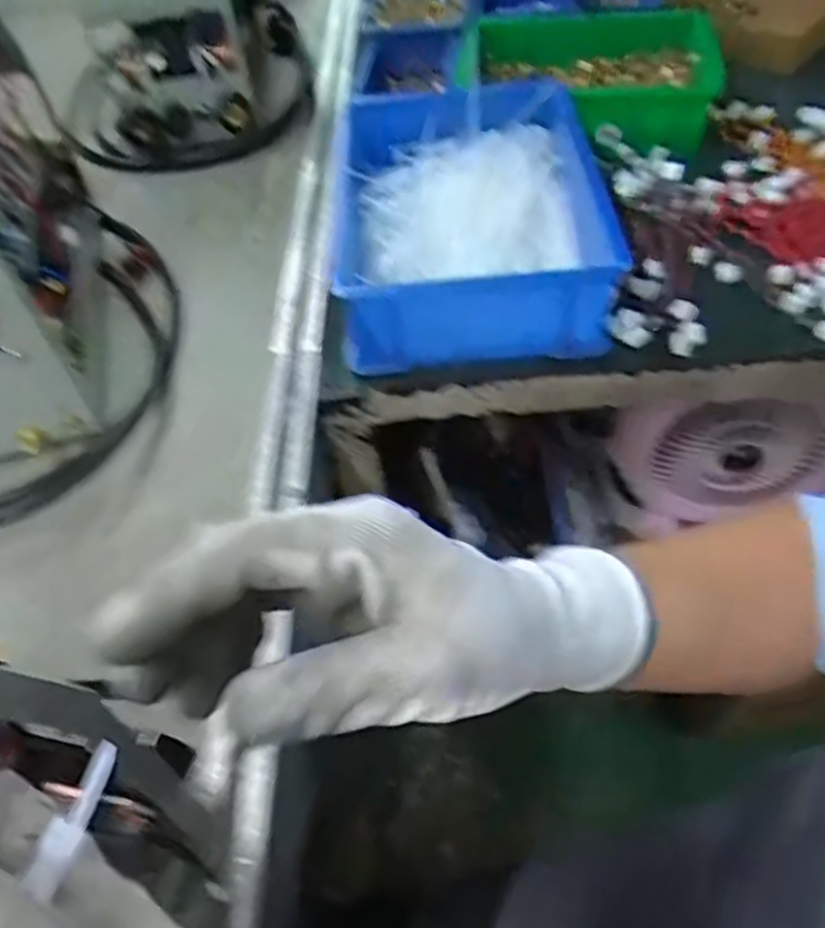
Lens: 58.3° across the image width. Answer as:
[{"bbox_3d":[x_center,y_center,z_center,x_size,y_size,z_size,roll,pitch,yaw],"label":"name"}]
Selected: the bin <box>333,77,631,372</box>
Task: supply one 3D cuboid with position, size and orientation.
[{"bbox_3d":[0.042,-0.206,0.619,0.198,0.105,0.290,-7,50,1],"label":"bin"}]

